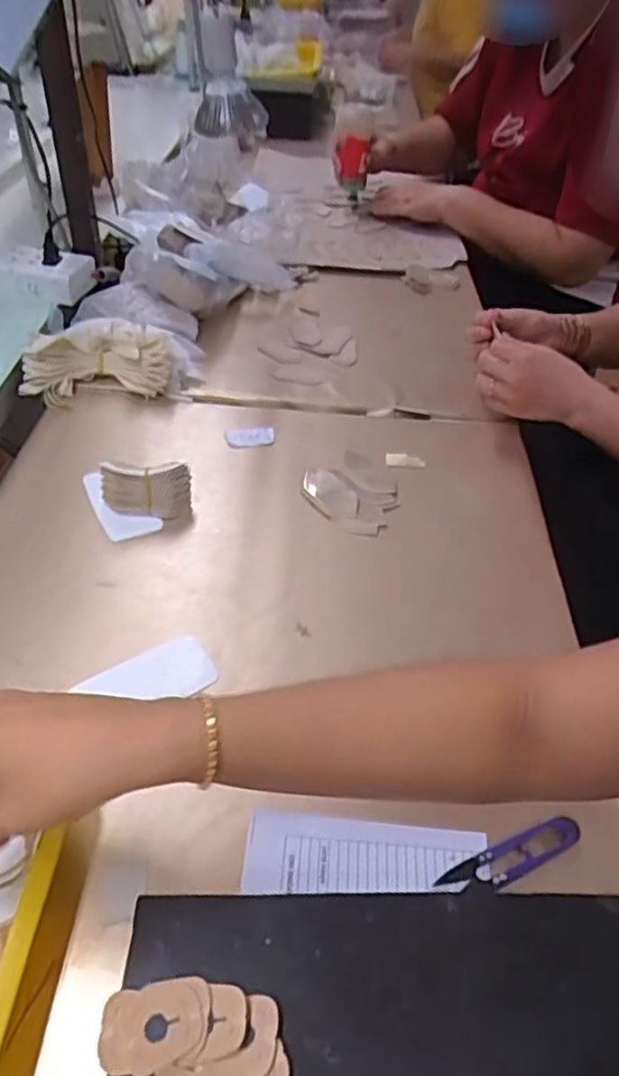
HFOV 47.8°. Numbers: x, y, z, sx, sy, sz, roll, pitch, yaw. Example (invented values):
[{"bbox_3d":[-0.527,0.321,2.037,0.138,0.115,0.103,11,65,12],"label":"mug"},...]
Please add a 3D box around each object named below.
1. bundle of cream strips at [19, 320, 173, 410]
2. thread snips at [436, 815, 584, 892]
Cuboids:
[{"bbox_3d":[-0.240,-0.200,0.793,0.159,0.065,0.087,-4,44,-12],"label":"bundle of cream strips"},{"bbox_3d":[0.126,0.199,0.436,0.097,0.014,0.021,-14,47,-22],"label":"thread snips"}]

